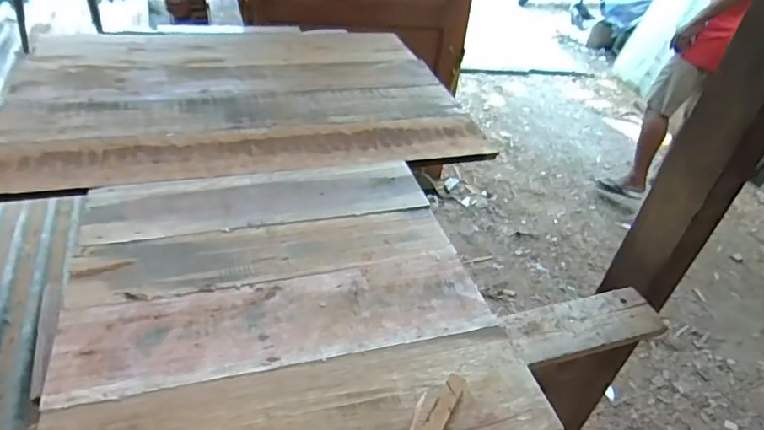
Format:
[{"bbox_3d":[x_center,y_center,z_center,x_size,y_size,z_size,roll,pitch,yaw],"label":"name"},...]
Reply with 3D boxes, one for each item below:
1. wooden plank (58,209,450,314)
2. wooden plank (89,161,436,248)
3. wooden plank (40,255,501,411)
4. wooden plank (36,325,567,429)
[{"bbox_3d":[-0.194,0.064,0.970,0.659,0.015,0.156,-7,40,-17],"label":"wooden plank"},{"bbox_3d":[-0.241,-0.036,1.089,0.654,0.017,0.178,-6,40,-16],"label":"wooden plank"},{"bbox_3d":[-0.153,0.164,0.843,0.658,0.010,0.175,-7,40,-17],"label":"wooden plank"},{"bbox_3d":[-0.095,0.276,0.711,0.659,0.013,0.185,-6,40,-16],"label":"wooden plank"}]

